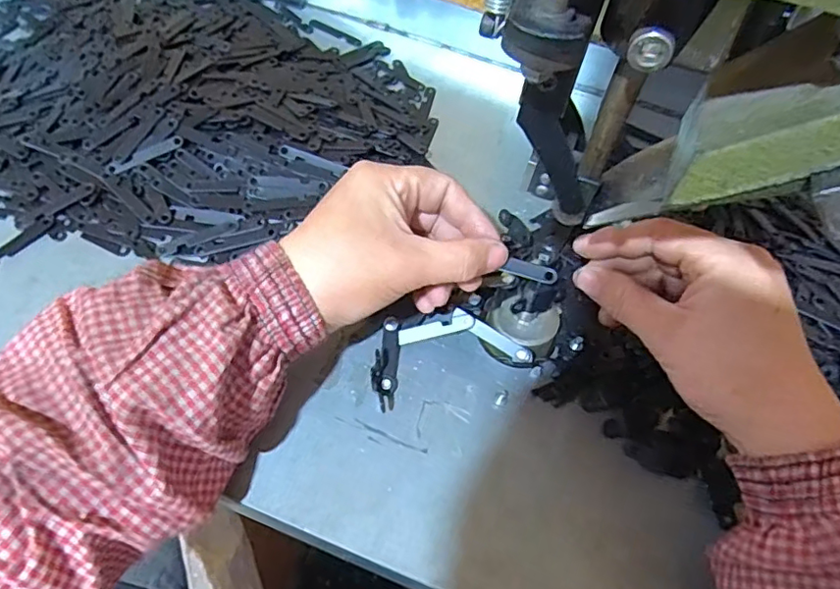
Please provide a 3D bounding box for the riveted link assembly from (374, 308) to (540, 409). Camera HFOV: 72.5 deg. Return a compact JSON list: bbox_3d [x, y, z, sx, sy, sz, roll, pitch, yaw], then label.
[{"bbox_3d":[0.013,0.029,0.330,0.090,0.016,0.051,-15,60,-14],"label":"riveted link assembly"}]

